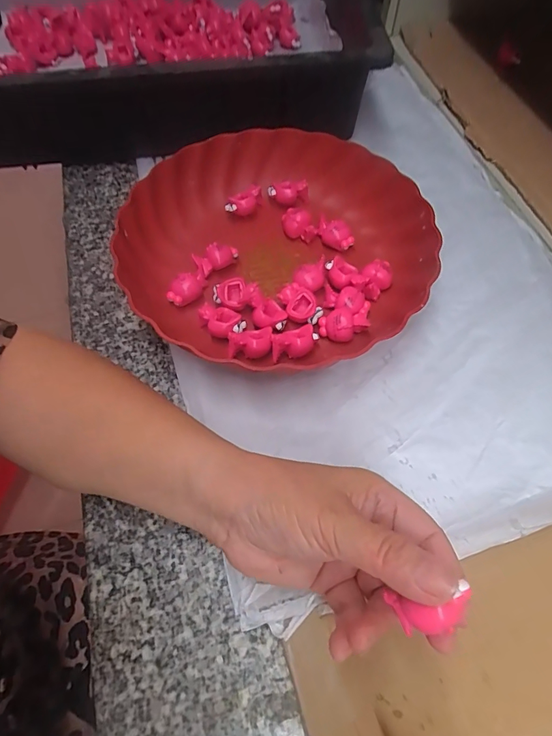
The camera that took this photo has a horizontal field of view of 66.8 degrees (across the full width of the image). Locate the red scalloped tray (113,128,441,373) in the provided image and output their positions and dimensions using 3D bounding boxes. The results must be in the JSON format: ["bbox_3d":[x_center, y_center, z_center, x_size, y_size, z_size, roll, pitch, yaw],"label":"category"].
[{"bbox_3d":[0.002,-0.105,0.346,0.243,0.043,0.226,7,64,3],"label":"red scalloped tray"}]

